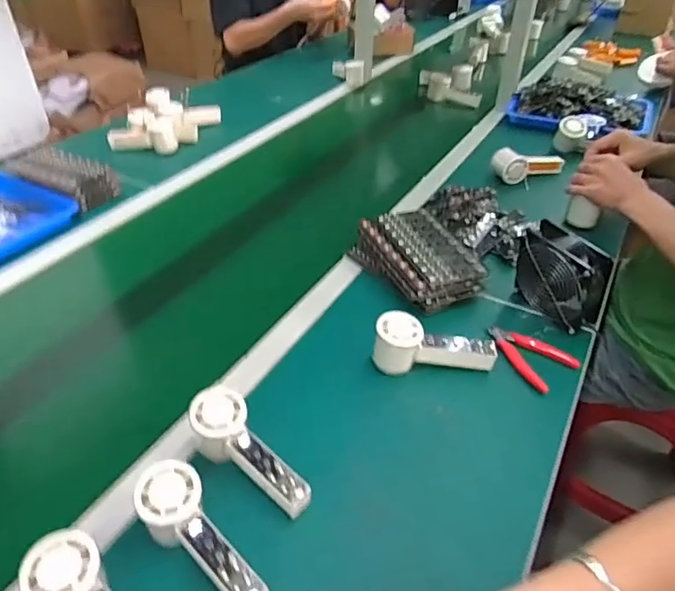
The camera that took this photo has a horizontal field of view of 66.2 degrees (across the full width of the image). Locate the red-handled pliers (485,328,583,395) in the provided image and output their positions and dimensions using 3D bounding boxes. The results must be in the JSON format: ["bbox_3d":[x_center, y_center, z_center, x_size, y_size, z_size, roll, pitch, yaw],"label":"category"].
[{"bbox_3d":[0.252,0.076,0.679,0.080,0.022,0.111,-21,44,-24],"label":"red-handled pliers"}]

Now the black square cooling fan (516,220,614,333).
[{"bbox_3d":[0.304,-0.027,0.708,0.050,0.117,0.125,-18,43,-22],"label":"black square cooling fan"}]

